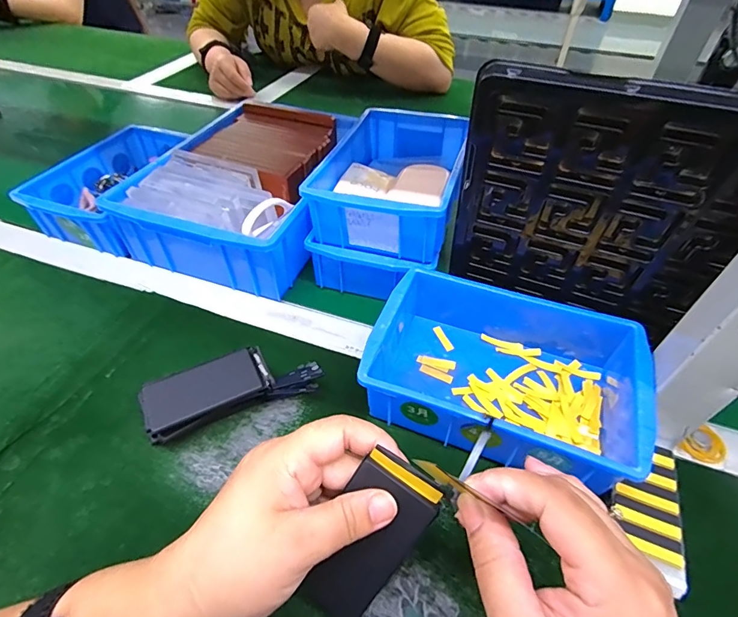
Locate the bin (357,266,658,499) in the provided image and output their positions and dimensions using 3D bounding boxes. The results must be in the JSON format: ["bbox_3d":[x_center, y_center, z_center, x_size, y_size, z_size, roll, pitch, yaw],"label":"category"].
[{"bbox_3d":[0.107,0.045,0.342,0.197,0.065,0.144,17,49,14],"label":"bin"}]

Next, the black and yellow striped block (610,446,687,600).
[{"bbox_3d":[0.190,0.136,0.290,0.039,0.017,0.093,16,49,13],"label":"black and yellow striped block"}]

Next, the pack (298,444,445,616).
[{"bbox_3d":[-0.003,0.123,0.217,0.041,0.102,0.007,34,15,14],"label":"pack"}]

